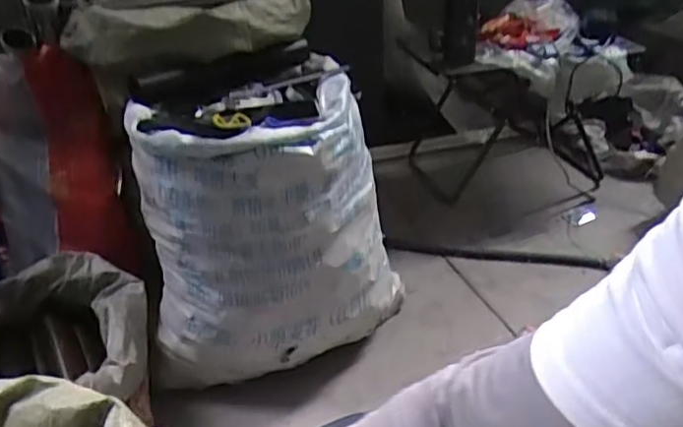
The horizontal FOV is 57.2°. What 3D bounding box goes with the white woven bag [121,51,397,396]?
[{"bbox_3d":[-0.129,0.008,1.162,0.468,0.475,0.337,-10,30,-13],"label":"white woven bag"}]

